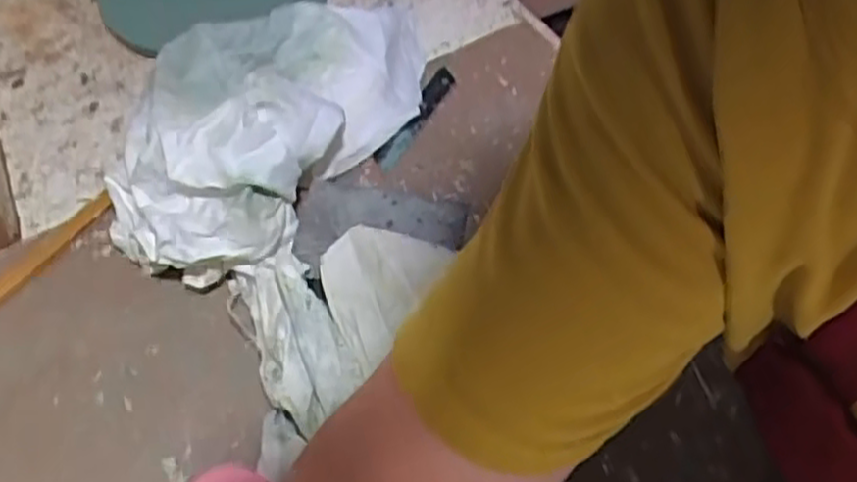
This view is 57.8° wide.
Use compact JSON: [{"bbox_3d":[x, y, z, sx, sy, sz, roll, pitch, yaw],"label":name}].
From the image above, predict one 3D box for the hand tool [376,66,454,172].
[{"bbox_3d":[-0.006,-0.085,0.523,0.015,0.014,0.093,26,59,12],"label":"hand tool"}]

